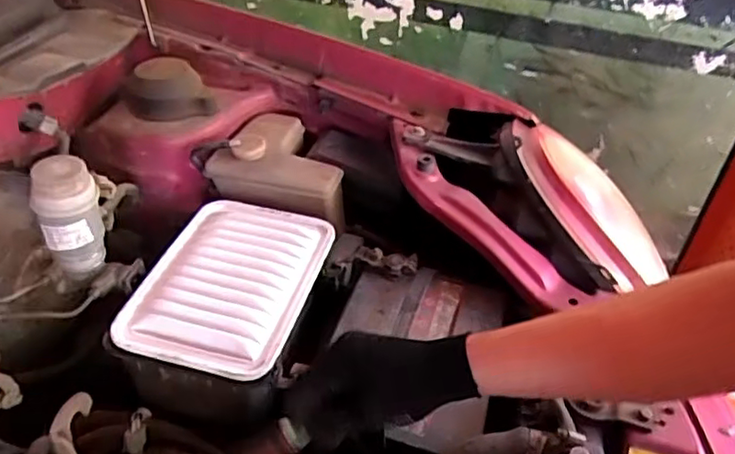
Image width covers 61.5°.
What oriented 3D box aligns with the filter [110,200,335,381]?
[{"bbox_3d":[-0.139,0.051,0.637,0.165,0.037,0.222,13,38,9],"label":"filter"}]

